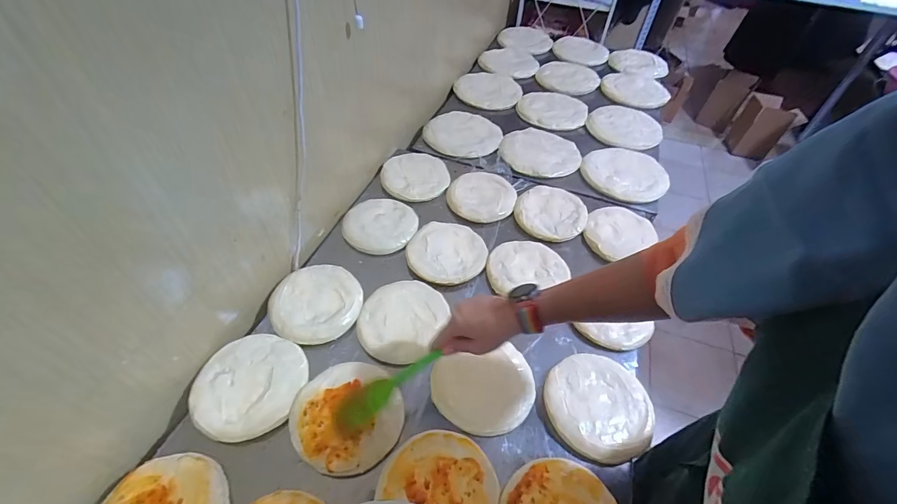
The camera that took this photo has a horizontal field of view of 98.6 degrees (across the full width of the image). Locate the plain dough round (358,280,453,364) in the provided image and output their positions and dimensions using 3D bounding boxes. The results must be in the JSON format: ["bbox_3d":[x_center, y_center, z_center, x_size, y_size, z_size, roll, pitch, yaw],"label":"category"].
[{"bbox_3d":[-0.076,0.113,0.648,0.137,0.018,0.147,11,46,7],"label":"plain dough round"}]

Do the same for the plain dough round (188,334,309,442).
[{"bbox_3d":[-0.286,0.190,0.558,0.144,0.015,0.149,2,46,-2],"label":"plain dough round"}]

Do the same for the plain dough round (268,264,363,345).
[{"bbox_3d":[-0.224,0.081,0.652,0.144,0.016,0.145,2,46,-2],"label":"plain dough round"}]

